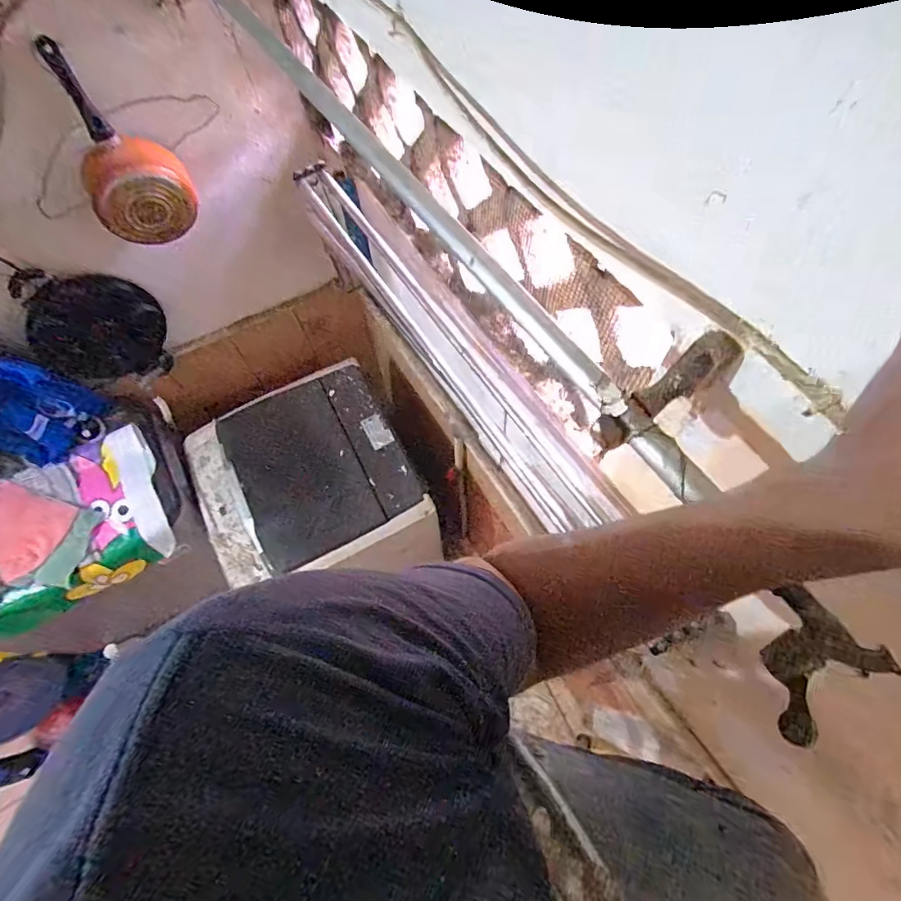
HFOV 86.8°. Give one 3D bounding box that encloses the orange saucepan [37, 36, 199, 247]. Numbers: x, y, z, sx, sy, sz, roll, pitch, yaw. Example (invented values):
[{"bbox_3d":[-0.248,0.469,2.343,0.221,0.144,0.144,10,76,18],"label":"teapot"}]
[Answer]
[{"bbox_3d":[-0.629,-0.546,0.907,0.183,0.293,0.107,-40,71,-15],"label":"orange saucepan"}]

